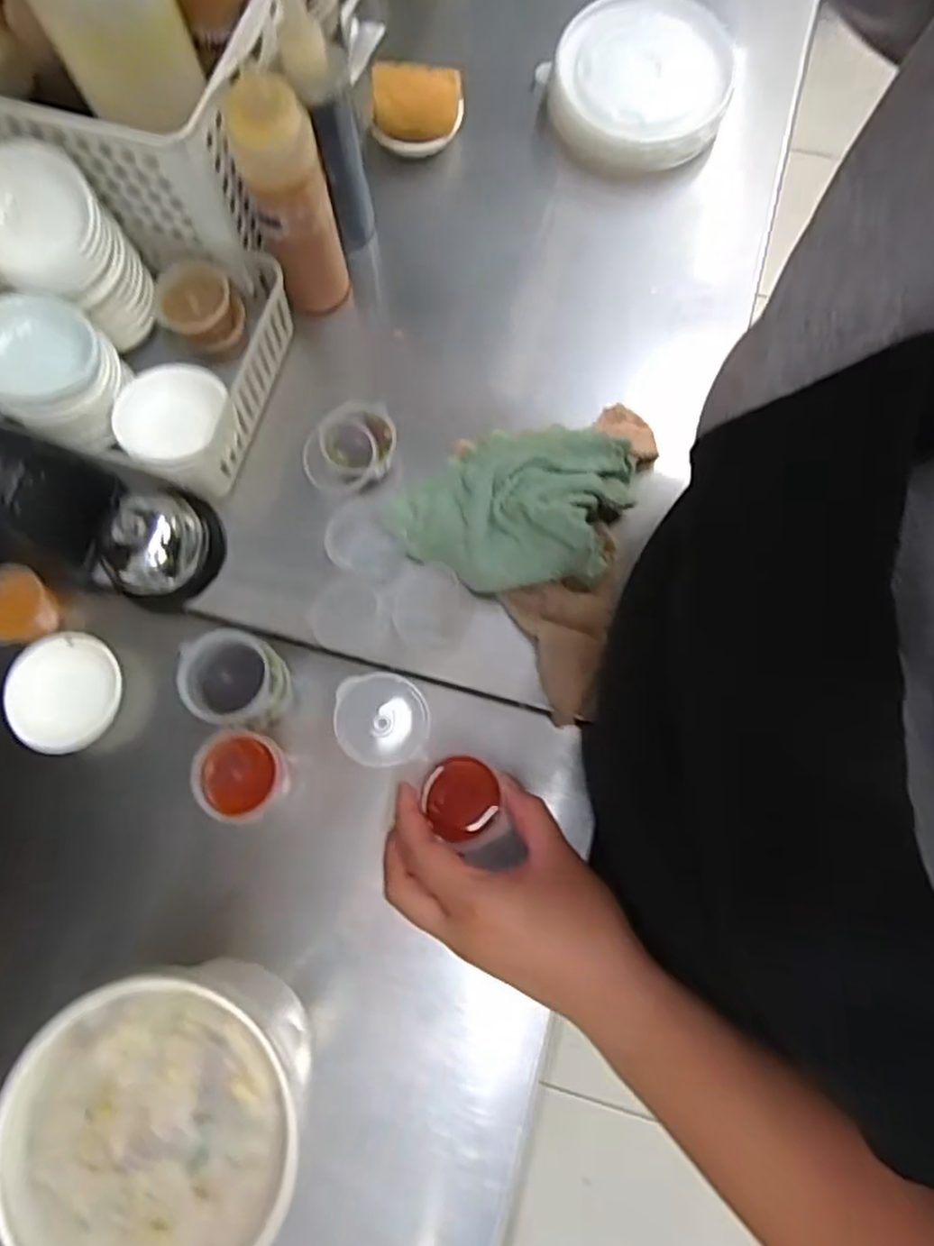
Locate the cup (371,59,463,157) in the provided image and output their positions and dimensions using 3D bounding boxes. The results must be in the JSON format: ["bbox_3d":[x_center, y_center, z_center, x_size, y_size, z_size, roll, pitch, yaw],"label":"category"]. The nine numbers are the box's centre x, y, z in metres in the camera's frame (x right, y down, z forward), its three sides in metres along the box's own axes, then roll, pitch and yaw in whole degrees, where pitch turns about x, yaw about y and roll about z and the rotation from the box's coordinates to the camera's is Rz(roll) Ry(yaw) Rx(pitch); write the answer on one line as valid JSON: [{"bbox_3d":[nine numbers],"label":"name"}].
[{"bbox_3d":[-0.037,-0.393,0.517,0.066,0.045,0.049,5,77,2],"label":"cup"}]

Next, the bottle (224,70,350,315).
[{"bbox_3d":[-0.113,-0.273,0.443,0.049,0.153,0.046,-18,77,-4],"label":"bottle"}]

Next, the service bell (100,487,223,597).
[{"bbox_3d":[-0.206,-0.052,0.459,0.072,0.042,0.063,-20,78,-4],"label":"service bell"}]

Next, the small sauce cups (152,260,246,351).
[{"bbox_3d":[-0.187,-0.221,0.477,0.054,0.033,0.051,0,77,1],"label":"small sauce cups"}]

